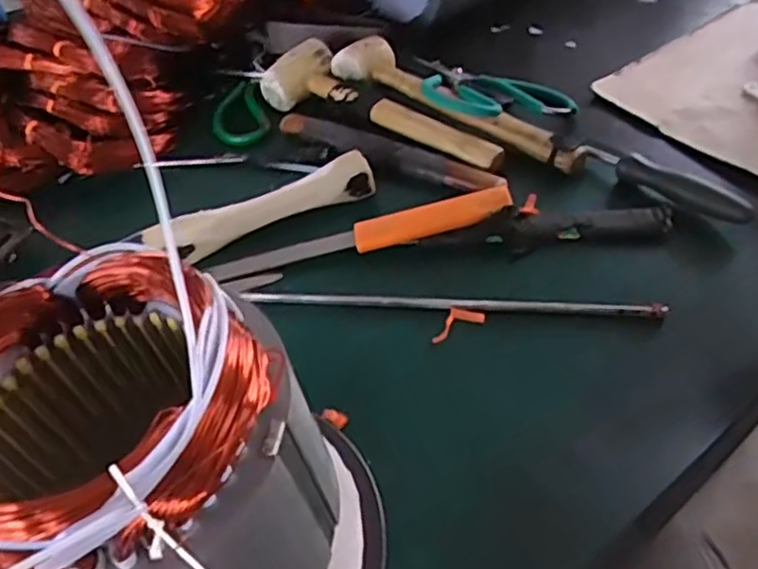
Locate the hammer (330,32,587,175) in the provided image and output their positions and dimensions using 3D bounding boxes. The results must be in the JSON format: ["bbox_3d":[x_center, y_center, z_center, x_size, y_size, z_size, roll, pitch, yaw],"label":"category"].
[{"bbox_3d":[0.069,-0.165,0.616,0.263,0.027,0.054,32,61,32],"label":"hammer"}]

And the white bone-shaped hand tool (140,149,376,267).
[{"bbox_3d":[-0.091,-0.058,0.551,0.181,0.026,0.036,-25,50,-12],"label":"white bone-shaped hand tool"}]

